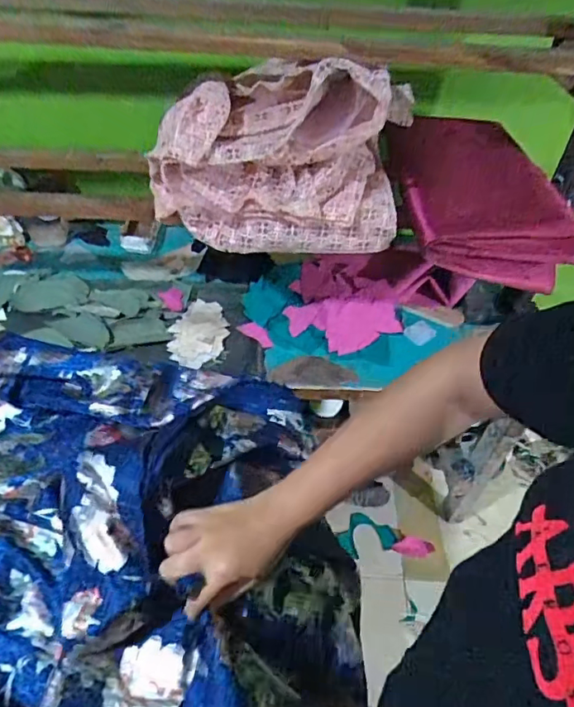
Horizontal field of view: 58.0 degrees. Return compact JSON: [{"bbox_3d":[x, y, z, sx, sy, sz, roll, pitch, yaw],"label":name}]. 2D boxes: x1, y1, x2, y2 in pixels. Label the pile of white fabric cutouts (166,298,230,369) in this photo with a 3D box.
[{"bbox_3d":[-0.154,-0.041,0.931,0.099,0.020,0.165,13,48,8],"label":"pile of white fabric cutouts"}]

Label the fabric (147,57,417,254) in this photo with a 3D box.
[{"bbox_3d":[0.001,-0.267,0.691,0.337,0.212,0.175,5,48,2],"label":"fabric"}]

